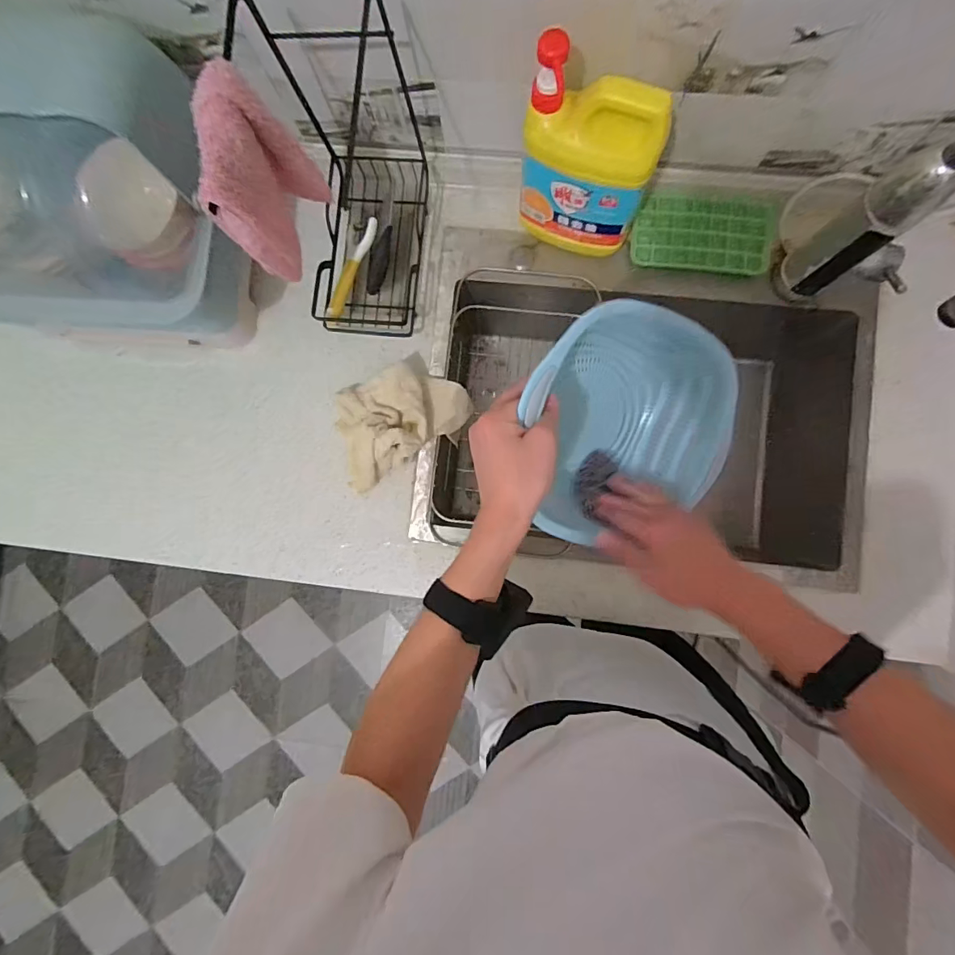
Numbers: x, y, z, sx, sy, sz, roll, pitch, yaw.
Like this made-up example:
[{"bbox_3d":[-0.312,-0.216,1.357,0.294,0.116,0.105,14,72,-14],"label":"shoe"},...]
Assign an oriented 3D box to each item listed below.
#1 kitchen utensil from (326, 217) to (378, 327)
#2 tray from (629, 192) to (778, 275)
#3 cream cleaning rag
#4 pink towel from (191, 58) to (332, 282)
[{"bbox_3d":[-0.170,-0.273,0.630,0.028,0.019,0.145,31,105,5],"label":"kitchen utensil"},{"bbox_3d":[0.303,-0.328,0.634,0.176,0.028,0.090,10,87,4],"label":"tray"},{"bbox_3d":[-0.107,-0.085,0.634,0.184,0.077,0.139,-25,86,2],"label":"cream cleaning rag"},{"bbox_3d":[-0.200,-0.275,0.452,0.060,0.142,0.119,-3,87,3],"label":"pink towel"}]

